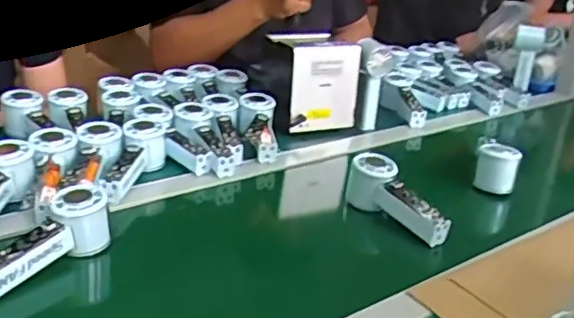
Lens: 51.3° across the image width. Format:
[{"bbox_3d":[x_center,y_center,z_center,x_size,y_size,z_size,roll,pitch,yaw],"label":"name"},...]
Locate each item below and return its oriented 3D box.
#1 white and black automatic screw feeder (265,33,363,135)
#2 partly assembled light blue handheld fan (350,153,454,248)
[{"bbox_3d":[0.043,-0.130,0.999,0.127,0.135,0.103,-5,27,-23],"label":"white and black automatic screw feeder"},{"bbox_3d":[0.140,0.056,0.754,0.056,0.058,0.148,-16,46,-39],"label":"partly assembled light blue handheld fan"}]

